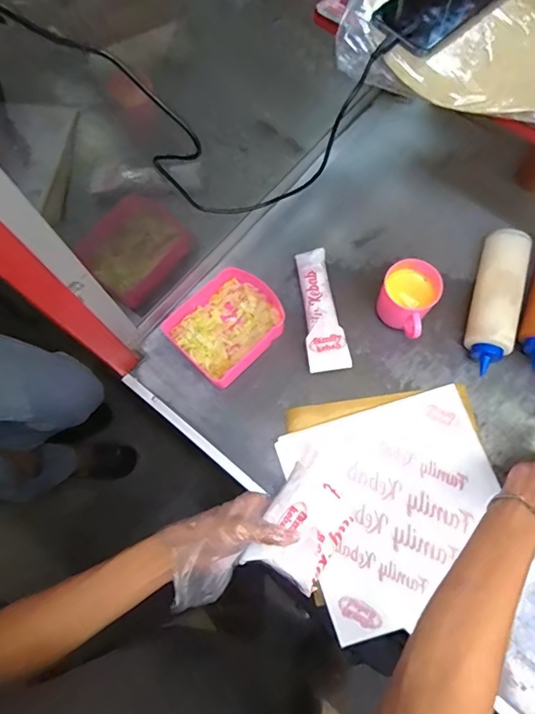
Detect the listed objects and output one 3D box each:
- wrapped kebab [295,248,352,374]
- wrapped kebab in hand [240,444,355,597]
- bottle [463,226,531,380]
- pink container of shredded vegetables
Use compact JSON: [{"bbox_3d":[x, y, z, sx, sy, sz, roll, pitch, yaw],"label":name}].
[{"bbox_3d":[0.074,-0.066,0.661,0.057,0.030,0.177,-9,72,-1],"label":"wrapped kebab"},{"bbox_3d":[0.044,0.180,0.514,0.082,0.027,0.134,31,76,11],"label":"wrapped kebab in hand"},{"bbox_3d":[0.311,-0.078,0.636,0.053,0.066,0.200,14,73,6],"label":"bottle"},{"bbox_3d":[-0.053,-0.045,0.655,0.149,0.043,0.120,-42,76,-11],"label":"pink container of shredded vegetables"}]

